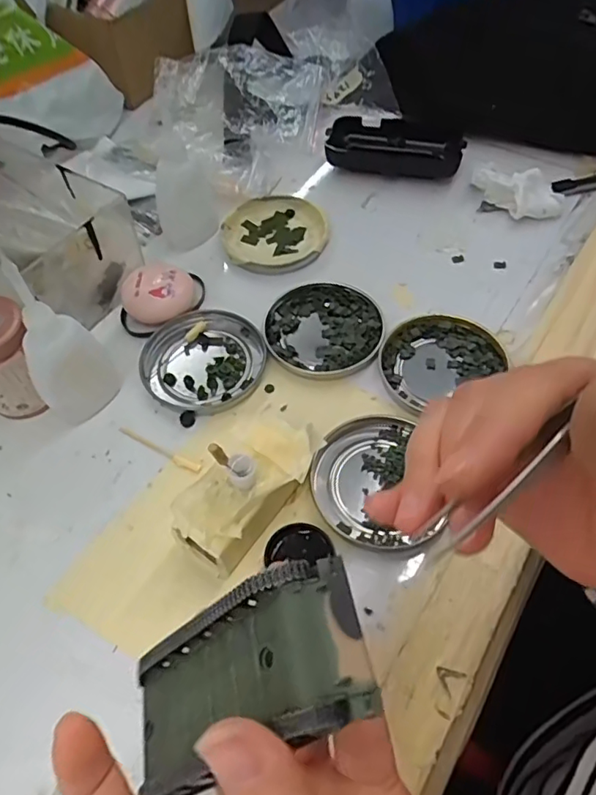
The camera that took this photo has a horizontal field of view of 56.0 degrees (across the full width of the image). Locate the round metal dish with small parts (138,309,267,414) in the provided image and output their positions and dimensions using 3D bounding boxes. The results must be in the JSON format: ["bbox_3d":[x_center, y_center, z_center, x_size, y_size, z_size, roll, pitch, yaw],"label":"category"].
[{"bbox_3d":[-0.063,-0.026,0.366,0.078,0.008,0.075,-1,57,1],"label":"round metal dish with small parts"}]

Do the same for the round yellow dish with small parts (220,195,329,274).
[{"bbox_3d":[-0.018,-0.127,0.429,0.079,0.009,0.075,-1,57,1],"label":"round yellow dish with small parts"}]

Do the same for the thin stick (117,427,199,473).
[{"bbox_3d":[-0.083,0.031,0.332,0.060,0.004,0.006,24,61,17],"label":"thin stick"}]

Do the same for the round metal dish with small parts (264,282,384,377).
[{"bbox_3d":[0.017,-0.047,0.377,0.076,0.008,0.073,-1,57,1],"label":"round metal dish with small parts"}]

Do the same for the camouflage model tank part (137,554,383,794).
[{"bbox_3d":[-0.021,0.087,0.171,0.020,0.095,0.044,17,43,-43],"label":"camouflage model tank part"}]

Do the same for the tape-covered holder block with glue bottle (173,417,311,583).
[{"bbox_3d":[-0.025,0.048,0.293,0.046,0.047,0.086,28,62,19],"label":"tape-covered holder block with glue bottle"}]

